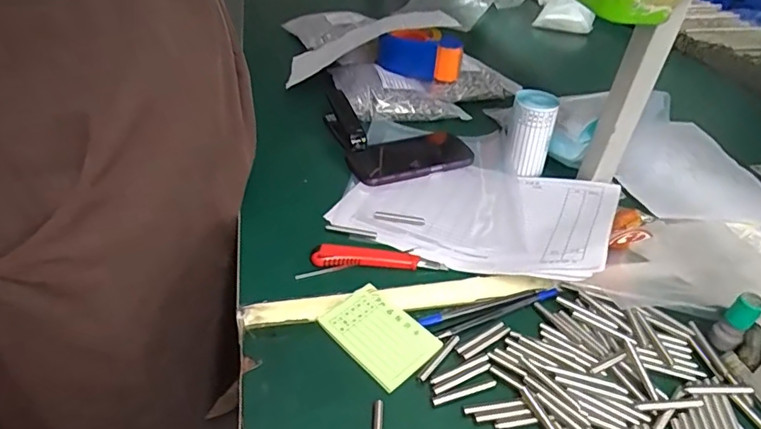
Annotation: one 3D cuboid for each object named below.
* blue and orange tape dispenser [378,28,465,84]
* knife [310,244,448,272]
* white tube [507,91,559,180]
[{"bbox_3d":[0.062,-0.257,0.811,0.138,0.068,0.047,9,39,4],"label":"blue and orange tape dispenser"},{"bbox_3d":[-0.001,0.043,0.519,0.137,0.011,0.027,2,39,-5],"label":"knife"},{"bbox_3d":[0.195,-0.106,0.656,0.057,0.092,0.062,14,40,10],"label":"white tube"}]

